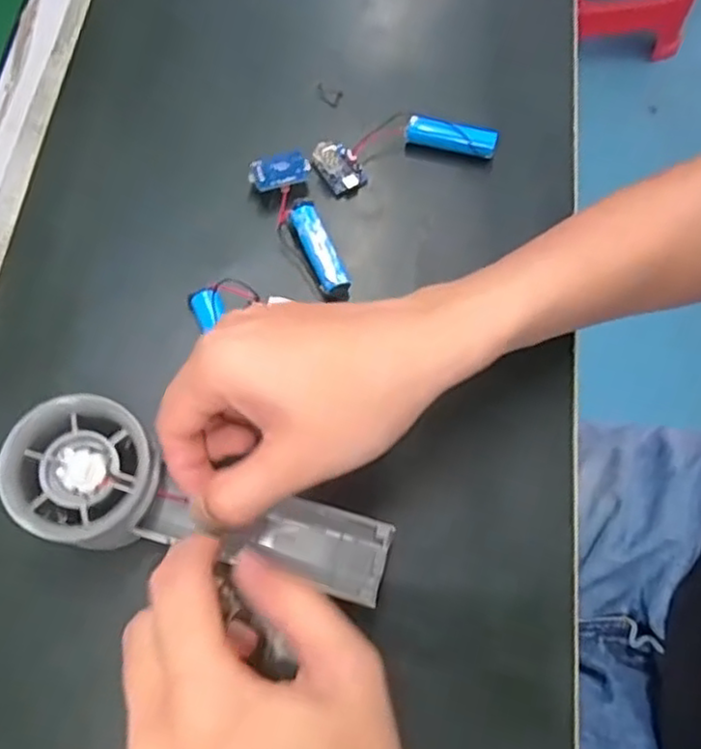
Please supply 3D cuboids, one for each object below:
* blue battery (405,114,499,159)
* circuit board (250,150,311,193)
[{"bbox_3d":[0.058,-0.137,0.387,0.052,0.014,0.010,12,70,2],"label":"blue battery"},{"bbox_3d":[-0.039,-0.111,0.366,0.033,0.005,0.020,-14,82,-7],"label":"circuit board"}]

